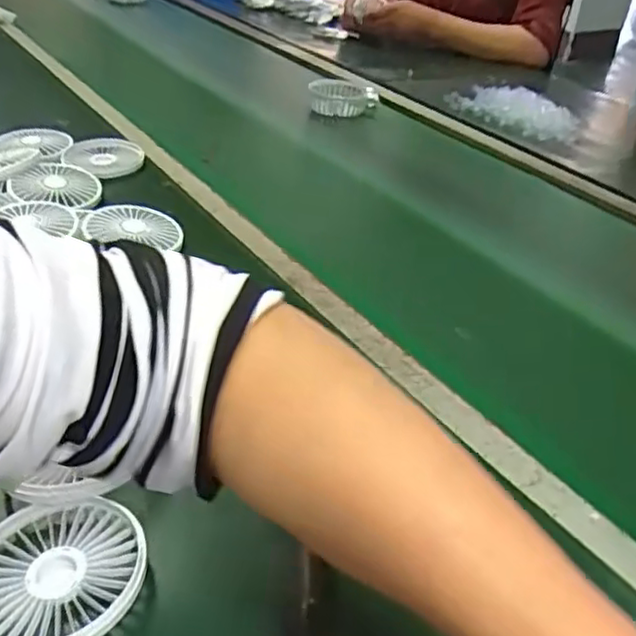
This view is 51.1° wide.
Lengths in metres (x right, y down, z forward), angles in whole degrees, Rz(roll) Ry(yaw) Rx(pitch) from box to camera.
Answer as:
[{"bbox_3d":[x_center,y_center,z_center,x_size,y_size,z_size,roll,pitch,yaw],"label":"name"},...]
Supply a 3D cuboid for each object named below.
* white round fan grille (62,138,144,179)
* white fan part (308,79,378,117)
[{"bbox_3d":[-0.241,-0.178,0.745,0.081,0.022,0.071,-23,44,-33],"label":"white round fan grille"},{"bbox_3d":[0.042,-0.355,1.072,0.108,0.037,0.126,4,36,-2],"label":"white fan part"}]

